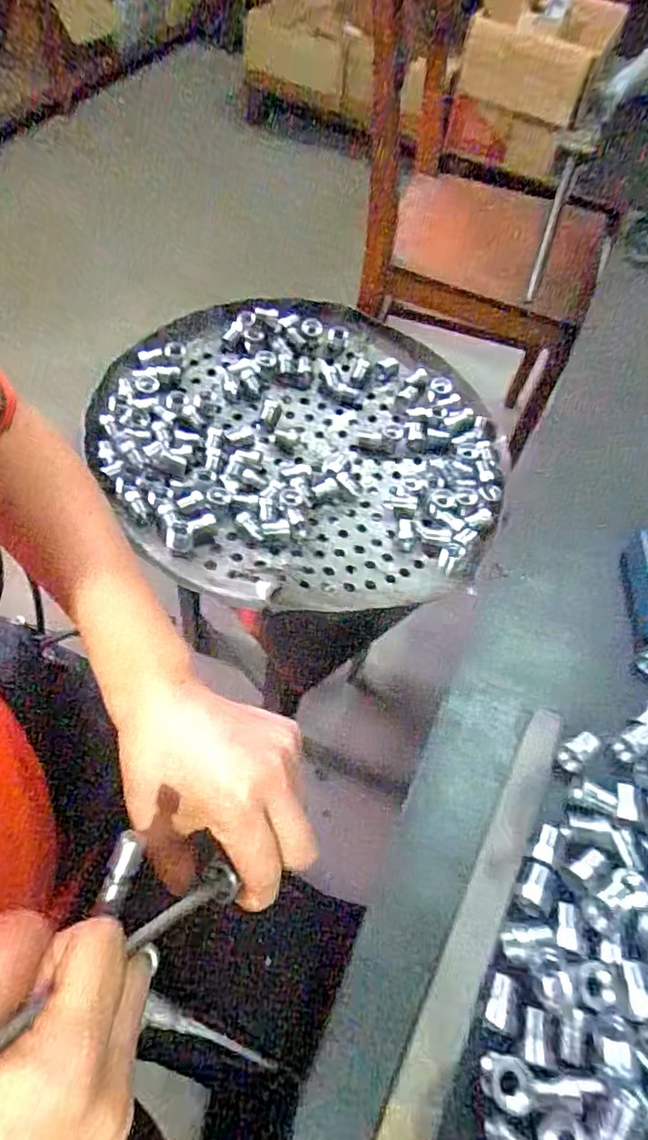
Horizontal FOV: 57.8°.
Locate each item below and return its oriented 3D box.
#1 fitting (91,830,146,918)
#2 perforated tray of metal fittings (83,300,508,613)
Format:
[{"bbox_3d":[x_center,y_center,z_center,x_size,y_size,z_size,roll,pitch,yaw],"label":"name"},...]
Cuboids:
[{"bbox_3d":[-0.077,0.115,0.223,0.009,0.008,0.029,16,81,8],"label":"fitting"},{"bbox_3d":[-0.016,-0.123,0.558,0.361,0.058,0.362,-30,66,-23],"label":"perforated tray of metal fittings"}]

